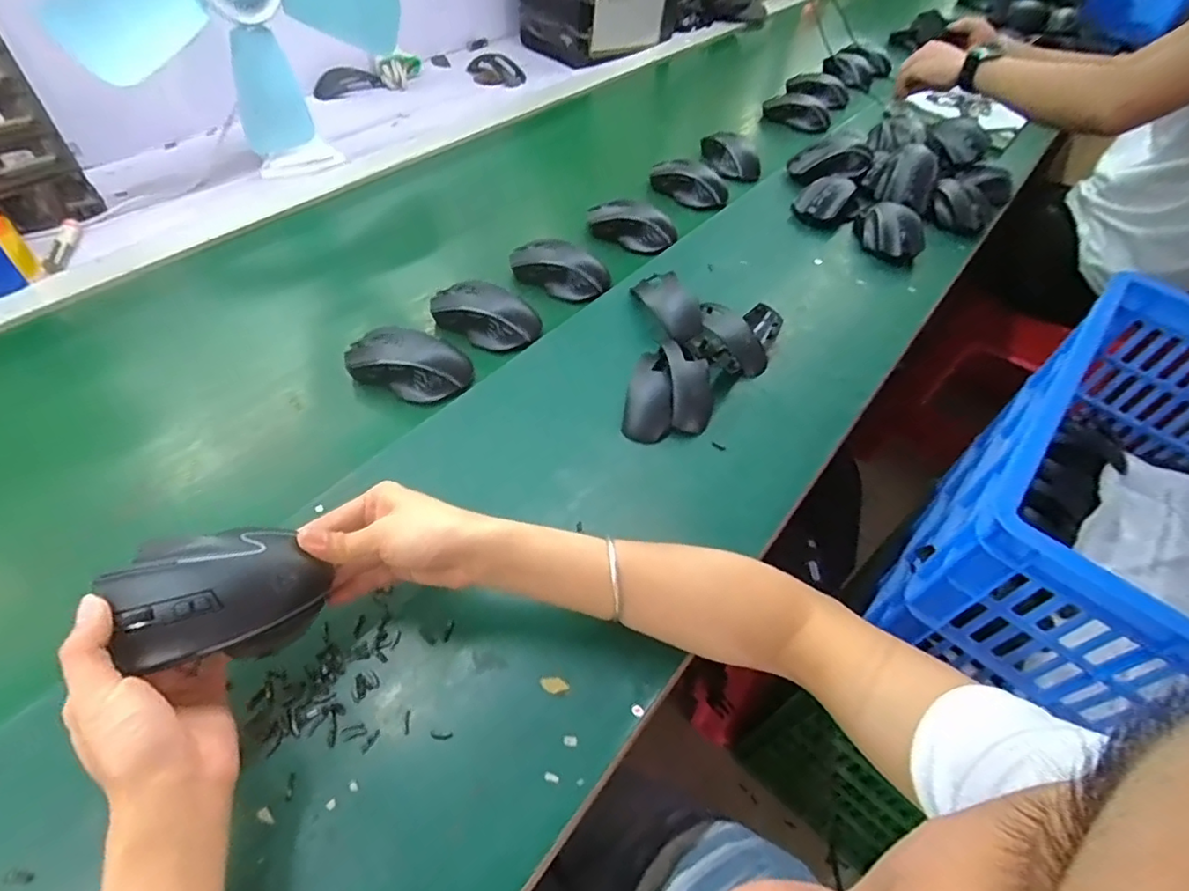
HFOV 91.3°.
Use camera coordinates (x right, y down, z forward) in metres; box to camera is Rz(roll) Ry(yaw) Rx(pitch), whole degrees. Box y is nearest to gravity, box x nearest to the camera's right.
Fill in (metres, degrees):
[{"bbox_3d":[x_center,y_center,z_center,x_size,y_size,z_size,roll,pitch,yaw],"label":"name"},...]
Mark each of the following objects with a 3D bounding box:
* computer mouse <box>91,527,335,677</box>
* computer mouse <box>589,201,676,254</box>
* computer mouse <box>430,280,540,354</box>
[{"bbox_3d":[-0.212,0.085,0.331,0.108,0.045,0.076,-16,86,-19],"label":"computer mouse"},{"bbox_3d":[0.045,-0.282,0.742,0.111,0.039,0.061,32,56,18],"label":"computer mouse"},{"bbox_3d":[-0.116,-0.136,0.606,0.117,0.038,0.058,14,52,5],"label":"computer mouse"}]

